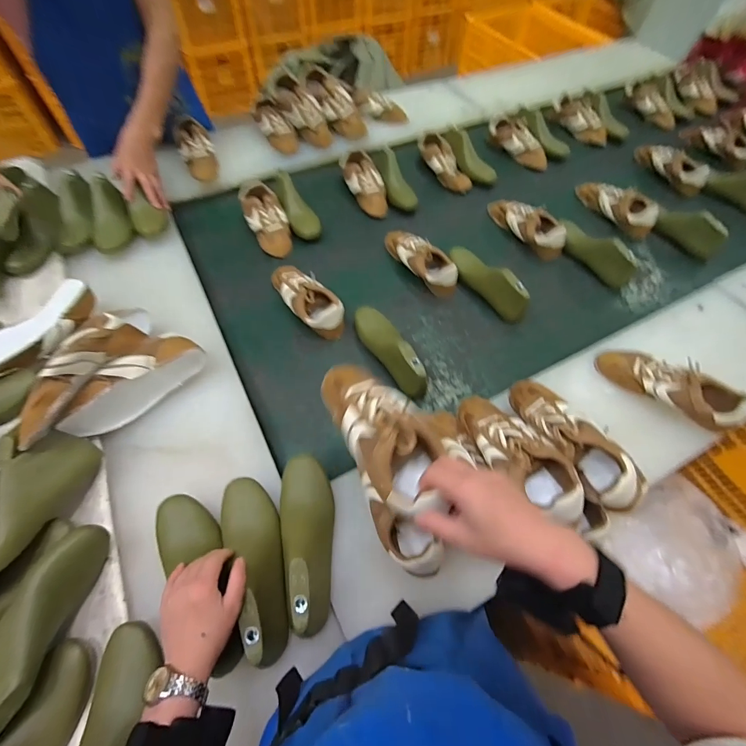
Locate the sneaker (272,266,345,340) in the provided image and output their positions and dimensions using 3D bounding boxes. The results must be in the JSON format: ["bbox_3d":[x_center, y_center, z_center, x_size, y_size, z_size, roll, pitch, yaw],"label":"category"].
[{"bbox_3d":[-0.144,-0.164,0.792,0.091,0.065,0.219,-35,67,-19],"label":"sneaker"}]

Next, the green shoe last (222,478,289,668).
[{"bbox_3d":[-0.156,0.243,0.488,0.072,0.068,0.224,-17,52,-11],"label":"green shoe last"}]

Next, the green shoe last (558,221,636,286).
[{"bbox_3d":[0.518,-0.286,0.868,0.054,0.070,0.201,-28,65,-16],"label":"green shoe last"}]

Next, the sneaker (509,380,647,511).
[{"bbox_3d":[0.285,0.096,0.548,0.079,0.086,0.230,-24,49,-14],"label":"sneaker"}]

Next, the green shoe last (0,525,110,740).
[{"bbox_3d":[-0.394,0.303,0.441,0.077,0.073,0.226,15,61,7],"label":"green shoe last"}]

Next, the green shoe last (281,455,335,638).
[{"bbox_3d":[-0.089,0.216,0.492,0.070,0.073,0.212,-6,61,-5],"label":"green shoe last"}]

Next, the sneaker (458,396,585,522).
[{"bbox_3d":[0.201,0.116,0.529,0.077,0.069,0.215,-27,46,-16],"label":"sneaker"}]

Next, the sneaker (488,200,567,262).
[{"bbox_3d":[0.383,-0.375,0.934,0.085,0.073,0.227,-38,68,-20],"label":"sneaker"}]

